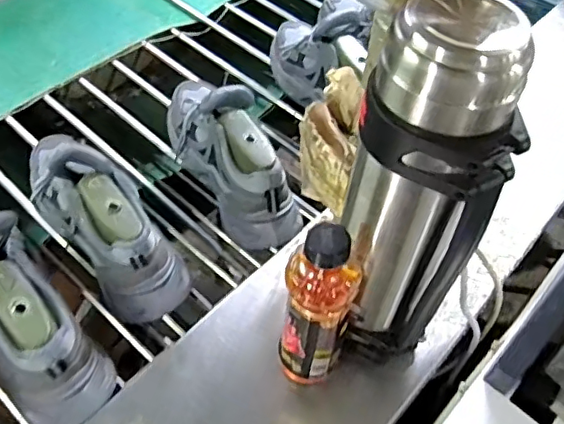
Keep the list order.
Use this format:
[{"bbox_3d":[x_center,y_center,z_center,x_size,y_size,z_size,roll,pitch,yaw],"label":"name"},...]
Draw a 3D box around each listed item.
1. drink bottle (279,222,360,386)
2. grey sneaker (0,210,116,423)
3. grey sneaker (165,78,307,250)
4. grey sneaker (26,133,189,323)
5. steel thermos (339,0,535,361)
[{"bbox_3d":[0.033,0.100,0.561,0.068,0.223,0.063,12,55,5],"label":"drink bottle"},{"bbox_3d":[-0.300,0.090,0.605,0.103,0.126,0.285,-36,64,-25],"label":"grey sneaker"},{"bbox_3d":[-0.077,-0.086,0.791,0.095,0.157,0.293,-26,60,-20],"label":"grey sneaker"},{"bbox_3d":[-0.236,-0.008,0.686,0.283,0.124,0.089,39,61,22],"label":"grey sneaker"},{"bbox_3d":[0.122,0.003,0.514,0.097,0.370,0.121,-28,61,-21],"label":"steel thermos"}]

